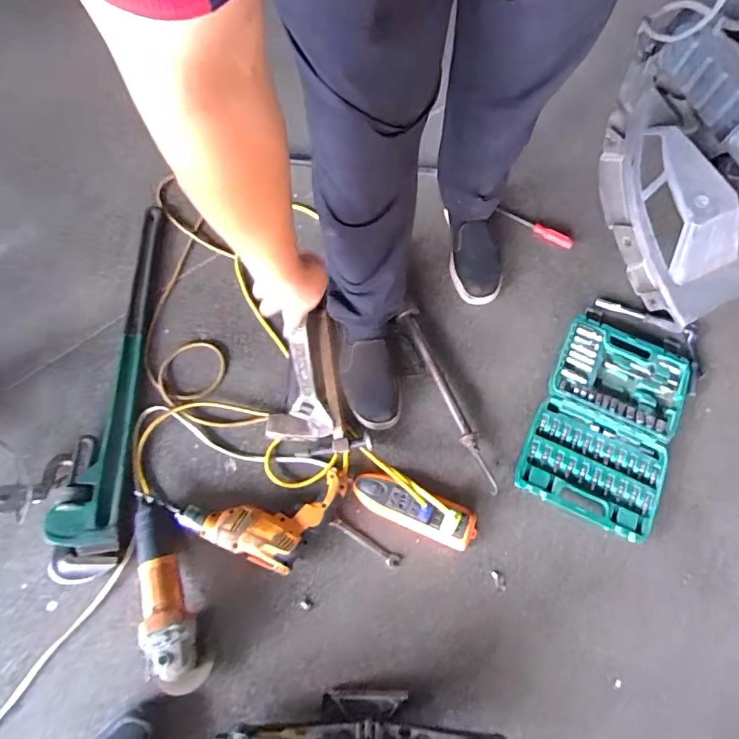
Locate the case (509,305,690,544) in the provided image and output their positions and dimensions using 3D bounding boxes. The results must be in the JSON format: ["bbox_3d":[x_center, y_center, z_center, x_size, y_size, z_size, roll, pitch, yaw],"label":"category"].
[{"bbox_3d":[0.473,0.092,0.968,0.253,0.034,0.414,26,72,7],"label":"case"}]

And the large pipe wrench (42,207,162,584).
[{"bbox_3d":[-0.511,0.000,0.958,0.134,0.043,0.769,-3,71,-3],"label":"large pipe wrench"}]

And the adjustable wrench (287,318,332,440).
[{"bbox_3d":[-0.103,0.031,0.780,0.061,0.228,0.025,-8,41,-5],"label":"adjustable wrench"}]

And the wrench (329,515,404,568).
[{"bbox_3d":[-0.007,0.316,0.882,0.143,0.007,0.028,29,73,8],"label":"wrench"}]

